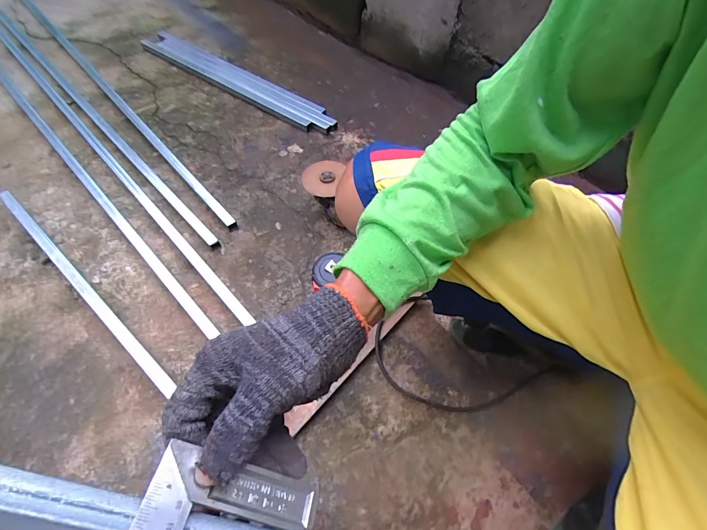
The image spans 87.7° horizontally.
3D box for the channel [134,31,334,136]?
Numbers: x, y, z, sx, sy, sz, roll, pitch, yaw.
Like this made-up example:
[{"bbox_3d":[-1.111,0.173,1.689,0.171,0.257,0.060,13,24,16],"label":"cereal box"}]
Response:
[{"bbox_3d":[-0.319,-0.498,0.986,0.647,0.034,0.089,32,61,15],"label":"channel"}]

